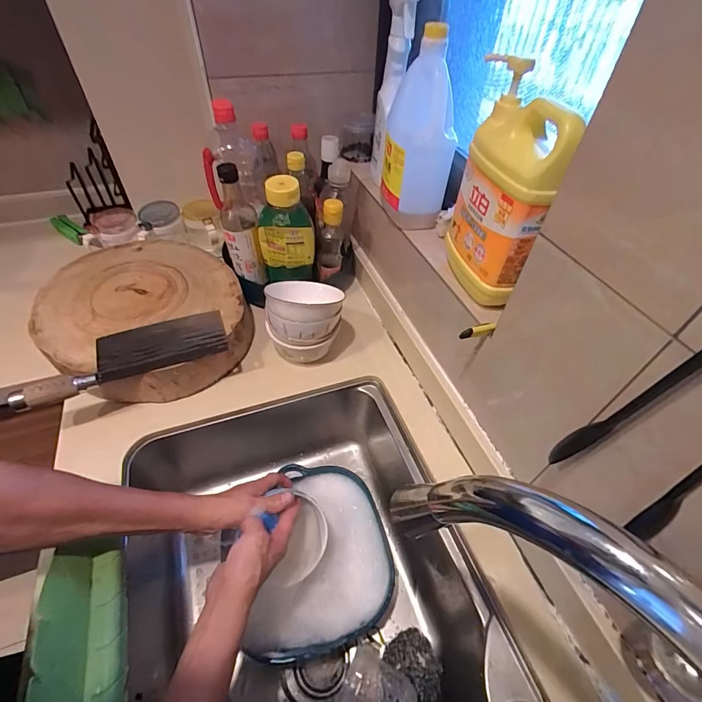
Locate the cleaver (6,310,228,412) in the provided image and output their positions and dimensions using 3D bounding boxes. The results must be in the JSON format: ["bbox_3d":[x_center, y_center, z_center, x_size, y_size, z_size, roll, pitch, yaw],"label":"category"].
[{"bbox_3d":[-0.336,0.000,0.567,0.281,0.029,0.095,-21,53,-20],"label":"cleaver"}]

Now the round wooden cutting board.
[{"bbox_3d":[-0.360,-0.065,0.676,0.305,0.088,0.336,-25,55,-22],"label":"round wooden cutting board"}]

